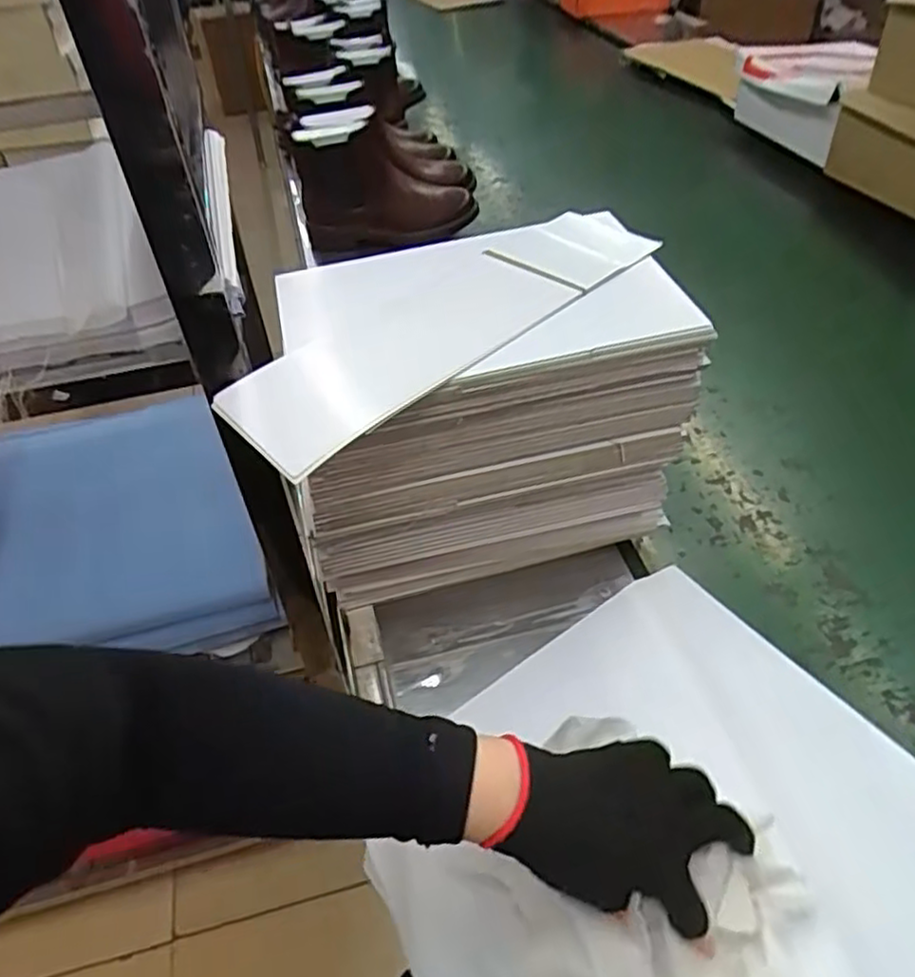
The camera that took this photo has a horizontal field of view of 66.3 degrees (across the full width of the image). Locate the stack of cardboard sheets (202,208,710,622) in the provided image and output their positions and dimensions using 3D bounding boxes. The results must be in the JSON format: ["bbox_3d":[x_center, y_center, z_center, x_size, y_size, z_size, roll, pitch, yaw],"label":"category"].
[{"bbox_3d":[0.017,-0.058,0.622,0.305,0.248,0.199,-11,45,-9],"label":"stack of cardboard sheets"}]

